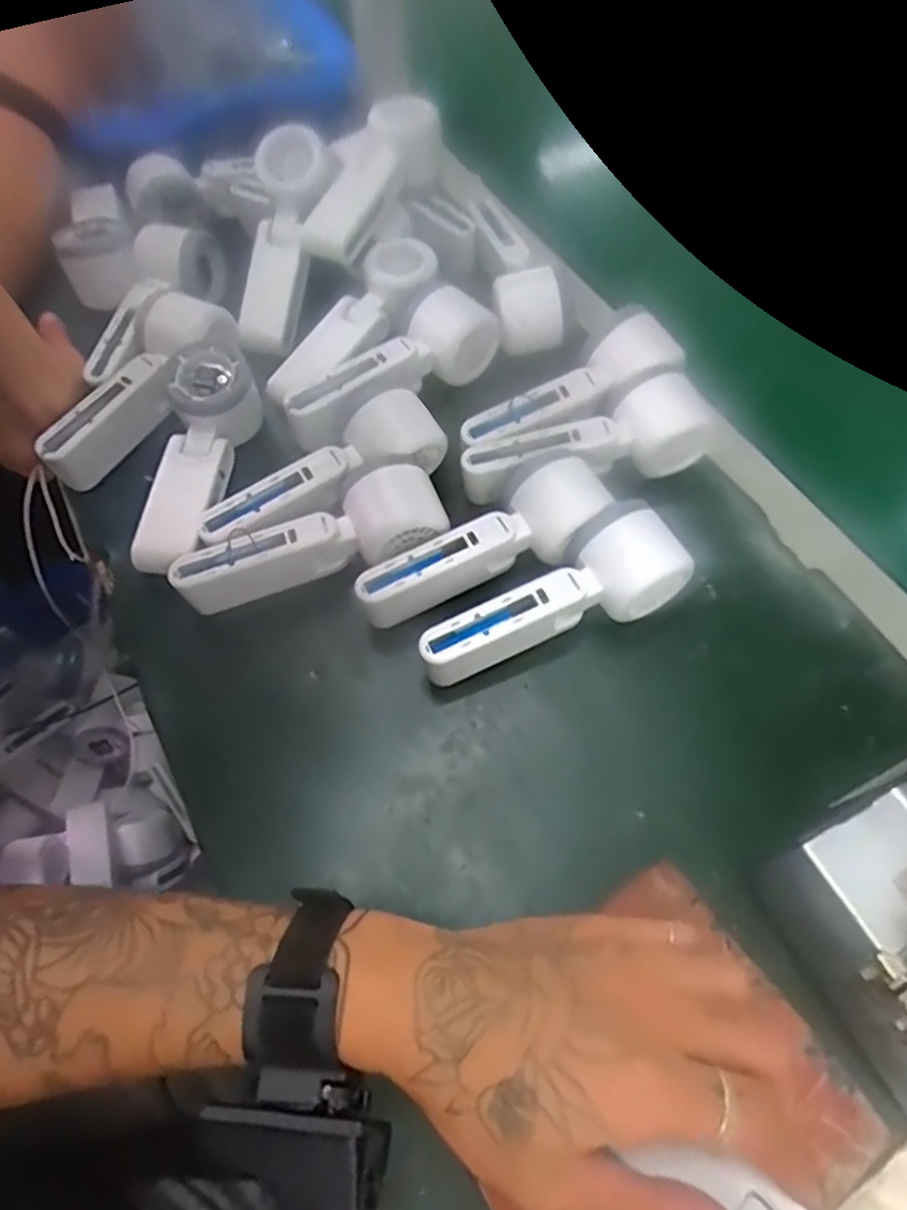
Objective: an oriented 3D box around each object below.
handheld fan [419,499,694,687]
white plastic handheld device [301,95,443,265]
[{"bbox_3d":[0.057,0.001,0.402,0.159,0.053,0.053,-26,64,-14],"label":"handheld fan"},{"bbox_3d":[-0.062,-0.327,0.521,0.043,0.055,0.160,26,65,16],"label":"white plastic handheld device"}]

